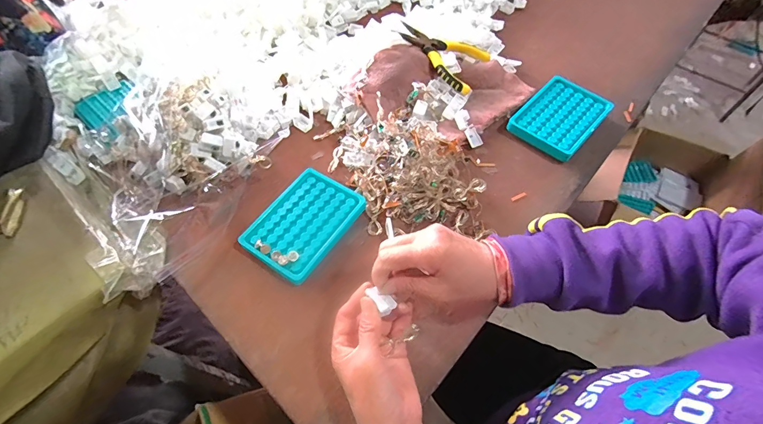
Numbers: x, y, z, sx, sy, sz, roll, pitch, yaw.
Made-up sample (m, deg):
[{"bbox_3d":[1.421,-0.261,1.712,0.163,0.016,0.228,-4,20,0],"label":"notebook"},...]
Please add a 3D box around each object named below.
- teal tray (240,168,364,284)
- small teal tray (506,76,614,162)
[{"bbox_3d":[-0.095,0.011,0.437,0.102,0.013,0.133,31,63,15],"label":"teal tray"},{"bbox_3d":[0.261,-0.139,0.522,0.097,0.024,0.131,39,67,22],"label":"small teal tray"}]

